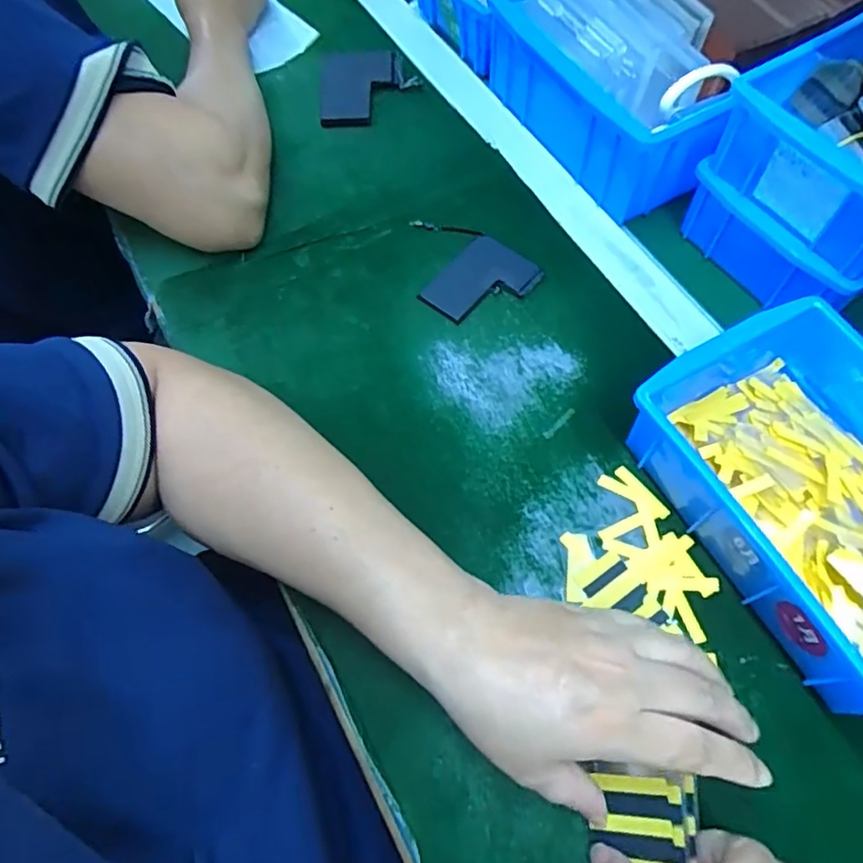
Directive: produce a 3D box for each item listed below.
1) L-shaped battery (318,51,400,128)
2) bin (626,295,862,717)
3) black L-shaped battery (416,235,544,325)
[{"bbox_3d":[-0.064,-0.301,0.531,0.068,0.009,0.094,-4,64,-2],"label":"L-shaped battery"},{"bbox_3d":[0.220,0.035,0.336,0.142,0.070,0.200,-25,67,-12],"label":"bin"},{"bbox_3d":[0.036,-0.106,0.438,0.057,0.004,0.075,38,70,17],"label":"black L-shaped battery"}]

